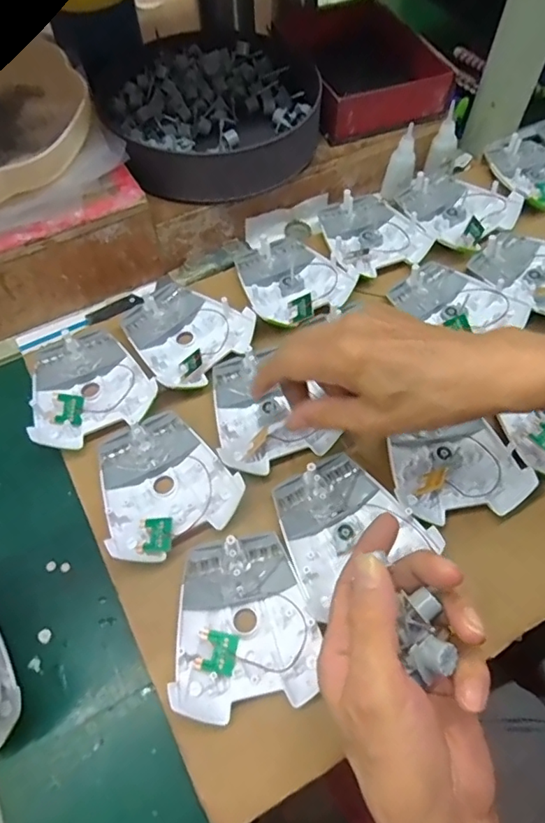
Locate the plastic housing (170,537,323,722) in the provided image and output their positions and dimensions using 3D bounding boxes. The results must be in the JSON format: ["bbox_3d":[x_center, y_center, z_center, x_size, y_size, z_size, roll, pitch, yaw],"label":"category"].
[{"bbox_3d":[-0.017,0.138,0.348,0.089,0.020,0.112,1,61,-1],"label":"plastic housing"}]

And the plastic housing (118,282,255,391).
[{"bbox_3d":[-0.079,-0.073,0.469,0.105,0.018,0.095,41,68,19],"label":"plastic housing"}]

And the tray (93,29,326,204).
[{"bbox_3d":[-0.060,-0.309,0.541,0.213,0.063,0.199,0,61,-1],"label":"tray"}]

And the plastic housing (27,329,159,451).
[{"bbox_3d":[-0.157,-0.022,0.448,0.097,0.028,0.106,-24,64,-14],"label":"plastic housing"}]

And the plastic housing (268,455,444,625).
[{"bbox_3d":[0.049,0.079,0.377,0.097,0.018,0.095,-27,62,-12],"label":"plastic housing"}]

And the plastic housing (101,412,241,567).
[{"bbox_3d":[-0.084,0.053,0.401,0.096,0.020,0.108,-25,64,-14],"label":"plastic housing"}]

